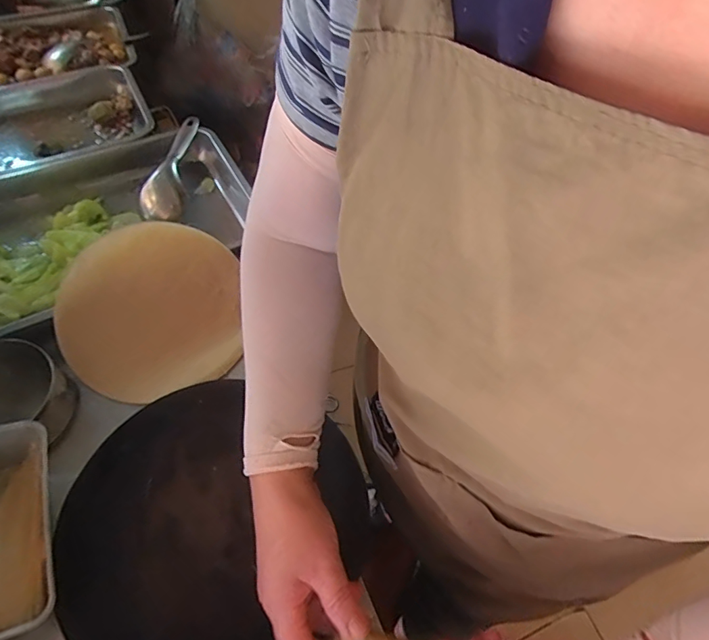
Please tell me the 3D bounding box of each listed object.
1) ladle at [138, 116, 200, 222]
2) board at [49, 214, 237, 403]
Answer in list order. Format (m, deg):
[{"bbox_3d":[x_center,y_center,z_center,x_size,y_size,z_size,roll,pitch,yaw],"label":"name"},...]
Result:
[{"bbox_3d":[-0.275,-0.242,0.710,0.057,0.034,0.193,7,68,2],"label":"ladle"},{"bbox_3d":[-0.237,-0.016,0.546,0.200,0.018,0.208,7,68,-17],"label":"board"}]

